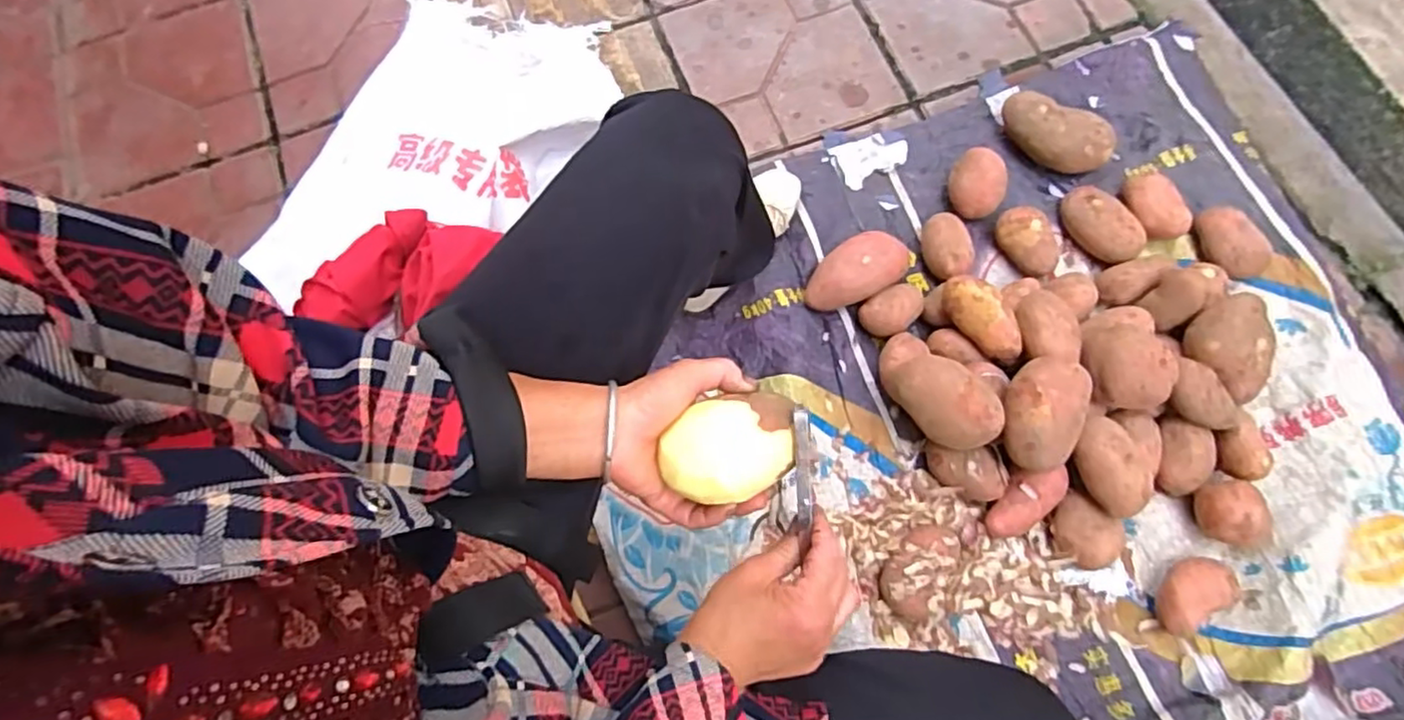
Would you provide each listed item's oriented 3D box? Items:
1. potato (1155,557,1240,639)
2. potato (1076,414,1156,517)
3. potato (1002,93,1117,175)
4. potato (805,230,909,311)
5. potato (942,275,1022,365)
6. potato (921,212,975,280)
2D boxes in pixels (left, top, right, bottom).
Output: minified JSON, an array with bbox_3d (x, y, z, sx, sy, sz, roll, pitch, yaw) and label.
[{"bbox_3d":[0.541,0.257,0.733,0.097,0.041,0.058,-37,74,-6],"label":"potato"},{"bbox_3d":[0.451,0.121,0.741,0.060,0.057,0.107,-21,73,-1],"label":"potato"},{"bbox_3d":[0.475,-0.303,0.900,0.148,0.065,0.072,30,79,12],"label":"potato"},{"bbox_3d":[0.198,-0.114,0.861,0.140,0.058,0.080,-30,74,-4],"label":"potato"},{"bbox_3d":[0.337,-0.048,0.800,0.055,0.055,0.118,-40,75,-7],"label":"potato"},{"bbox_3d":[0.322,-0.151,0.875,0.060,0.056,0.094,-14,73,1],"label":"potato"}]

